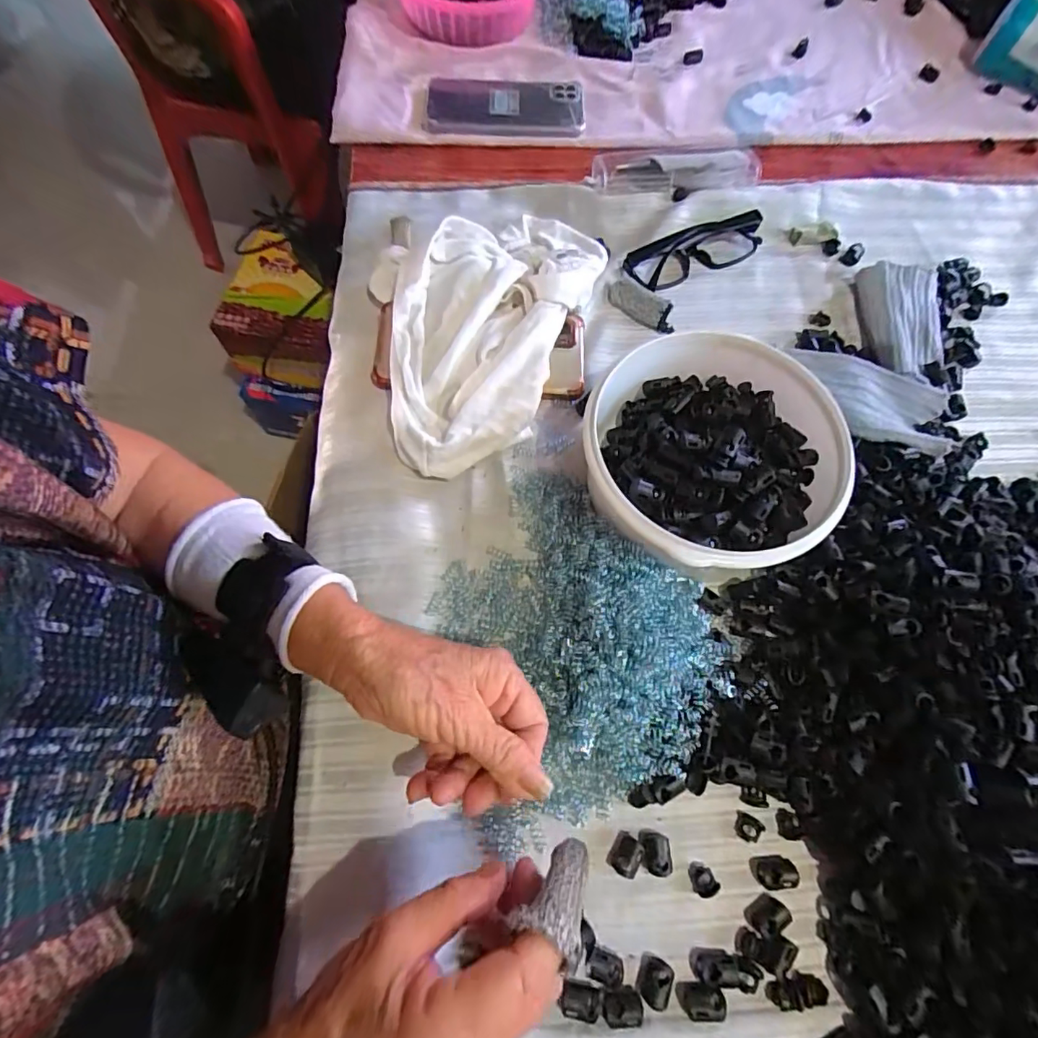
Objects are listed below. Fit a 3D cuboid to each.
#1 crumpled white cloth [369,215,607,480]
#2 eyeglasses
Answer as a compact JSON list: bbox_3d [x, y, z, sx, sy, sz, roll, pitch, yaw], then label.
[{"bbox_3d":[-0.016,-0.159,0.418,0.193,0.045,0.241,-12,67,-6],"label":"crumpled white cloth"},{"bbox_3d":[0.158,-0.238,0.464,0.129,0.024,0.034,-22,69,-10],"label":"eyeglasses"}]

